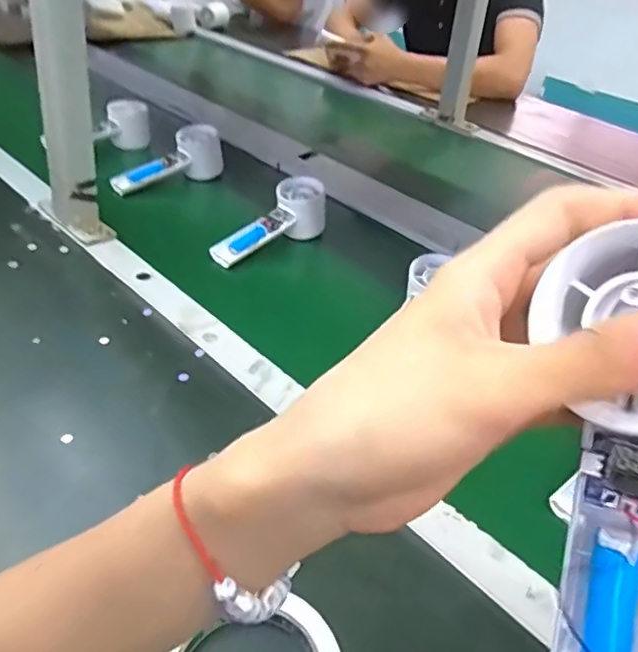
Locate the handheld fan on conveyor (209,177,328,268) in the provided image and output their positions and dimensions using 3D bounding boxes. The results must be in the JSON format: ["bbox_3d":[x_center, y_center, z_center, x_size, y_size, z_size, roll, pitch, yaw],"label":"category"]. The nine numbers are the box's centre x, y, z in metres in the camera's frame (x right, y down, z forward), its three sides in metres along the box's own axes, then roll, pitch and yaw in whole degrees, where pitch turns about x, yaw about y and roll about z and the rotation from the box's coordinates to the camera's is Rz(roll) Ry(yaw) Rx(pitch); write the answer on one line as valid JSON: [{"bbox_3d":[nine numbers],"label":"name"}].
[{"bbox_3d":[-0.057,-0.116,0.715,0.158,0.058,0.050,-38,54,-21],"label":"handheld fan on conveyor"}]

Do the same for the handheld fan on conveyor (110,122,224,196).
[{"bbox_3d":[-0.201,-0.219,0.794,0.155,0.063,0.045,-28,49,-36],"label":"handheld fan on conveyor"}]

